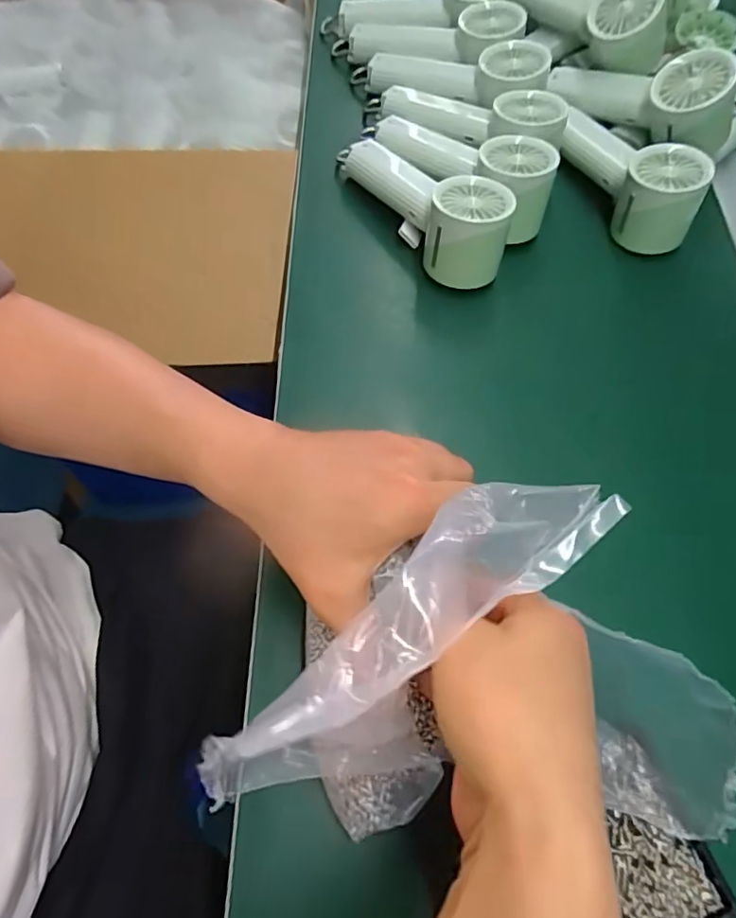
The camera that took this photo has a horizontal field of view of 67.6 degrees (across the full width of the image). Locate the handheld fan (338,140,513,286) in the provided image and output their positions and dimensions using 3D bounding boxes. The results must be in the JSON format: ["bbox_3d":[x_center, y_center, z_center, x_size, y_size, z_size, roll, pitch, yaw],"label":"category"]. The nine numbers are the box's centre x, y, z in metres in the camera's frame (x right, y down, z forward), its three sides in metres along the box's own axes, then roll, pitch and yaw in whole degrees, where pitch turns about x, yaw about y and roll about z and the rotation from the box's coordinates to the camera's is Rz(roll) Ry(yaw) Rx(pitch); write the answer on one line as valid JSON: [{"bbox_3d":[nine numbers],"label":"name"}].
[{"bbox_3d":[0.043,-0.223,0.453,0.065,0.060,0.197,-31,69,-16],"label":"handheld fan"}]

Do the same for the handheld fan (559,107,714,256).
[{"bbox_3d":[0.216,-0.258,0.483,0.068,0.066,0.174,-24,68,-13],"label":"handheld fan"}]

